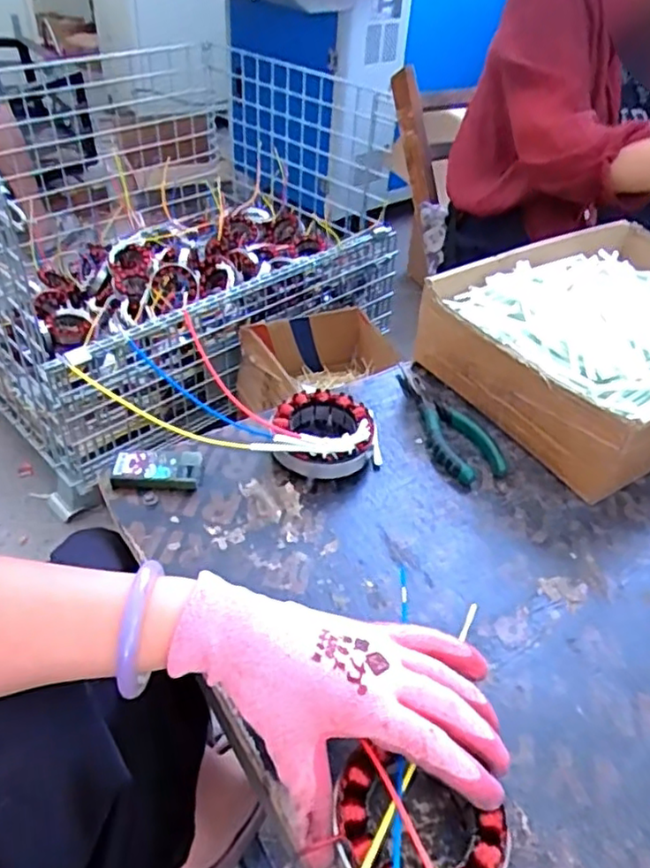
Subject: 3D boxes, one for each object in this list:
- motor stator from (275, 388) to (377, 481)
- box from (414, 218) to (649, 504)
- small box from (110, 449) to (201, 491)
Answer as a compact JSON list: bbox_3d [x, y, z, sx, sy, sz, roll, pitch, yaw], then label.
[{"bbox_3d":[-0.002,0.000,0.545,0.082,0.046,0.079,0,40,-6],"label":"motor stator"},{"bbox_3d":[0.289,-0.089,0.643,0.332,0.107,0.244,-21,47,-28],"label":"box"},{"bbox_3d":[-0.134,0.029,0.517,0.068,0.018,0.031,2,40,-4],"label":"small box"}]

